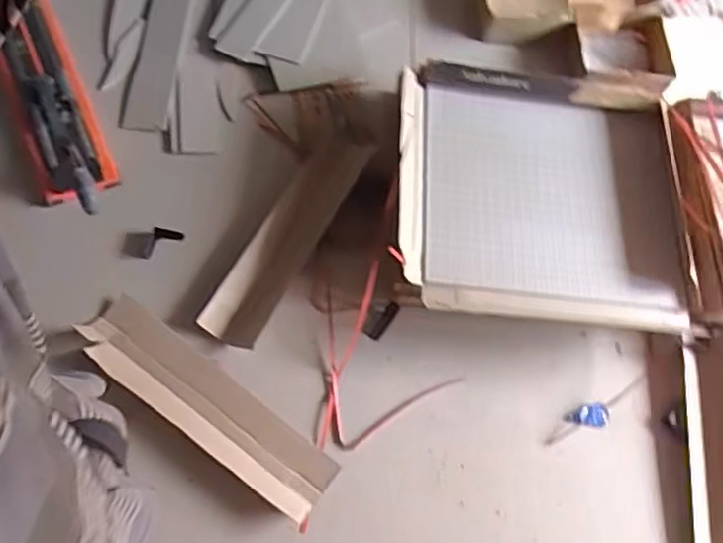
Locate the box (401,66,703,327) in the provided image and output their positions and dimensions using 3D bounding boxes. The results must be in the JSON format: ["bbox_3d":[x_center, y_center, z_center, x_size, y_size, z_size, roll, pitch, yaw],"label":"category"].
[{"bbox_3d":[0.410,-0.177,1.552,0.652,0.155,0.650,4,64,-6],"label":"box"}]

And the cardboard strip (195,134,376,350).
[{"bbox_3d":[-0.168,-0.089,1.528,0.158,0.051,0.568,24,73,20],"label":"cardboard strip"}]

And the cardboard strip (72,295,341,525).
[{"bbox_3d":[-0.308,0.274,1.363,0.573,0.055,0.155,35,65,9],"label":"cardboard strip"}]

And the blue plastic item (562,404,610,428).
[{"bbox_3d":[0.492,0.312,1.461,0.099,0.023,0.046,8,63,0],"label":"blue plastic item"}]

